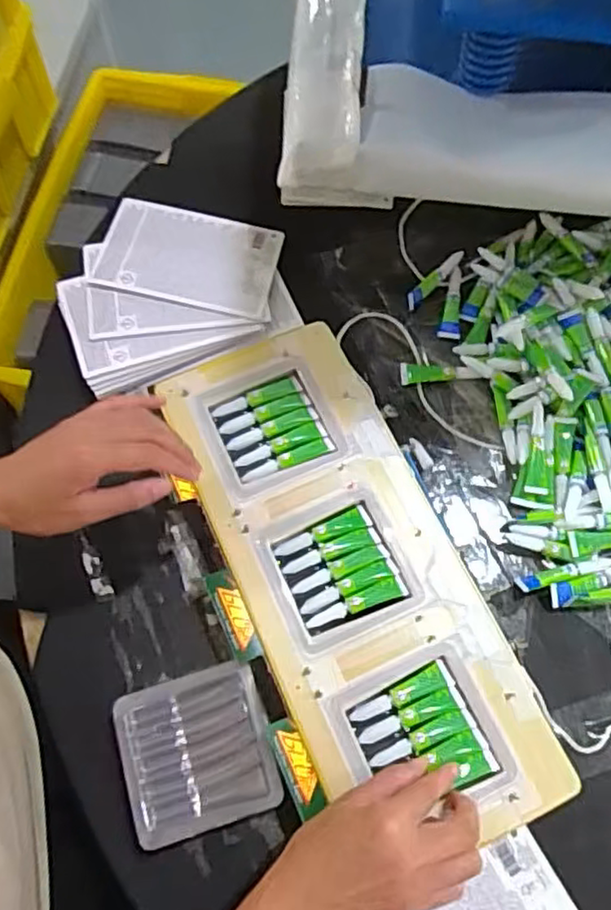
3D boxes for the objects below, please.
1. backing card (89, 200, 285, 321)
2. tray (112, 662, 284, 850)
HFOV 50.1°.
[{"bbox_3d":[-0.114,-0.196,0.648,0.169,0.007,0.111,11,62,0],"label":"backing card"},{"bbox_3d":[-0.080,0.217,0.477,0.105,0.018,0.101,-15,68,-9],"label":"tray"}]

